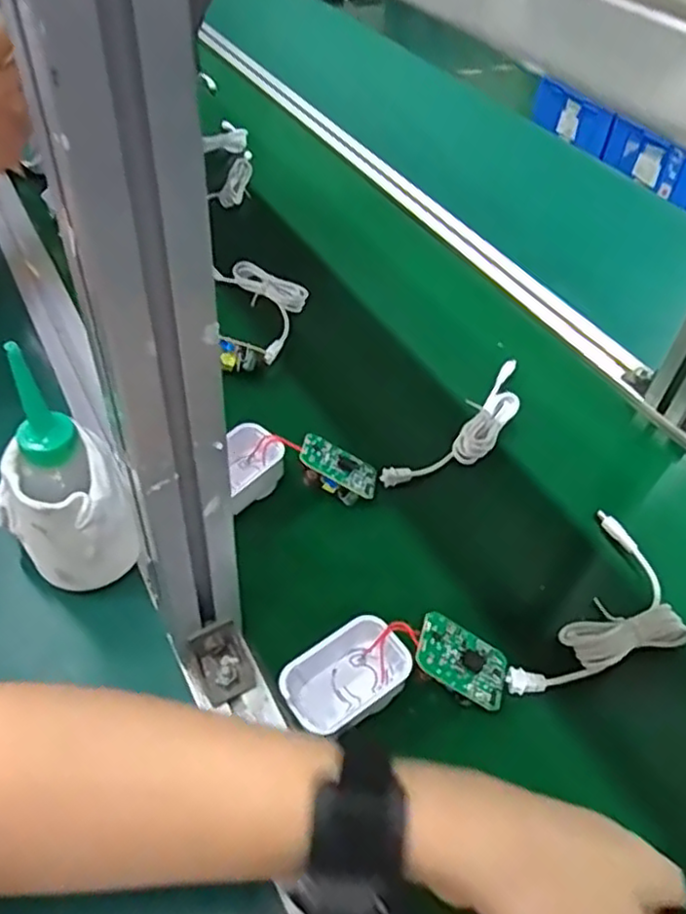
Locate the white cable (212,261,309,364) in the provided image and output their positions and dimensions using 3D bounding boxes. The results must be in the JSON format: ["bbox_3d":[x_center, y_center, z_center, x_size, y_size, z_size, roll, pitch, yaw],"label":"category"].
[{"bbox_3d":[-0.065,-0.146,0.645,0.074,0.012,0.131,-19,52,-22],"label":"white cable"}]

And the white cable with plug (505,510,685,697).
[{"bbox_3d":[0.177,0.106,0.439,0.080,0.024,0.162,30,52,20],"label":"white cable with plug"}]

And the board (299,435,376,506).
[{"bbox_3d":[-0.006,0.009,0.501,0.062,0.018,0.038,29,37,-16],"label":"board"}]

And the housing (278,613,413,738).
[{"bbox_3d":[0.001,0.128,0.390,0.070,0.037,0.042,-26,55,-26],"label":"housing"}]

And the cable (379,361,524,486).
[{"bbox_3d":[0.106,-0.024,0.554,0.044,0.014,0.193,34,53,23],"label":"cable"}]

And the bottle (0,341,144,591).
[{"bbox_3d":[-0.163,0.019,0.388,0.061,0.160,0.060,-31,58,-30],"label":"bottle"}]

